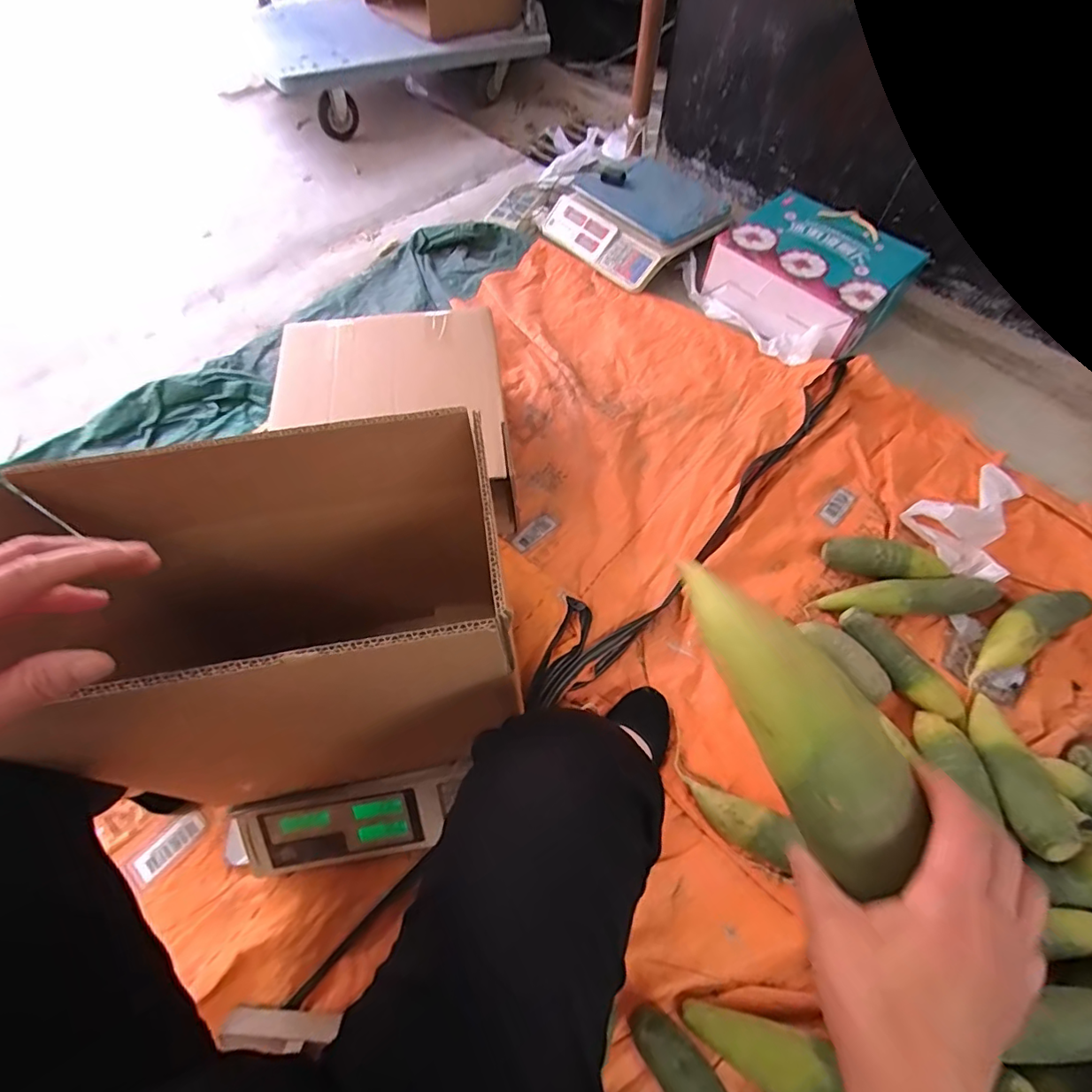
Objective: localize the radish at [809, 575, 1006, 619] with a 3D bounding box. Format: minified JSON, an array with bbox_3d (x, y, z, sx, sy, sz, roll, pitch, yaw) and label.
[{"bbox_3d":[0.557,0.081,0.815,0.286,0.055,0.048,-2,60,-1],"label":"radish"}]

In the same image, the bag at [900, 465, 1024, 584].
[{"bbox_3d":[0.752,-0.047,0.881,0.252,0.067,0.159,-27,64,-15],"label":"bag"}]

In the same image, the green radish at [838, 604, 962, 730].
[{"bbox_3d":[0.517,0.174,0.760,0.058,0.058,0.197,-34,65,-18],"label":"green radish"}]

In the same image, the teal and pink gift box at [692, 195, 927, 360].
[{"bbox_3d":[0.570,-0.582,1.132,0.299,0.134,0.338,-37,67,-19],"label":"teal and pink gift box"}]

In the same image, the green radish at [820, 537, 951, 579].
[{"bbox_3d":[0.544,0.024,0.838,0.182,0.048,0.059,7,60,4],"label":"green radish"}]

